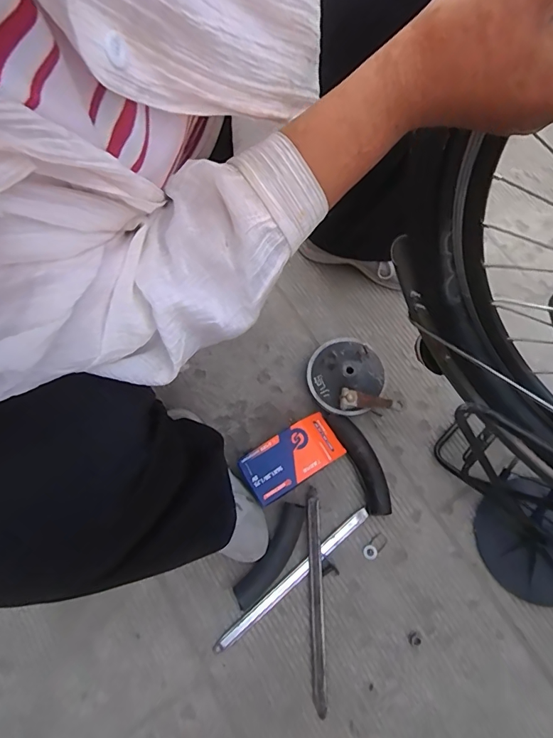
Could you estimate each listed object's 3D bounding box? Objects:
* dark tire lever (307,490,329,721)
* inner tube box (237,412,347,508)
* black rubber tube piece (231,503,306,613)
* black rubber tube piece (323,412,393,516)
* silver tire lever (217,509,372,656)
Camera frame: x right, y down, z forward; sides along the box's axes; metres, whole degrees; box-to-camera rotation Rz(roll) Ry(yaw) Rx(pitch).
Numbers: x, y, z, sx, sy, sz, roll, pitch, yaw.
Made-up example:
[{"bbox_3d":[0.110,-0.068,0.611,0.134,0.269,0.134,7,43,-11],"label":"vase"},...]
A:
[{"bbox_3d":[0.058,0.321,0.600,0.019,0.017,0.285,-1,72,0],"label":"dark tire lever"},{"bbox_3d":[0.024,0.135,0.644,0.148,0.055,0.076,-32,74,-9],"label":"inner tube box"},{"bbox_3d":[-0.006,0.273,0.617,0.043,0.025,0.157,32,74,10],"label":"black rubber tube piece"},{"bbox_3d":[0.132,0.143,0.654,0.044,0.031,0.160,-22,73,-7],"label":"black rubber tube piece"},{"bbox_3d":[0.025,0.301,0.608,0.283,0.011,0.019,-38,76,-12],"label":"silver tire lever"}]

